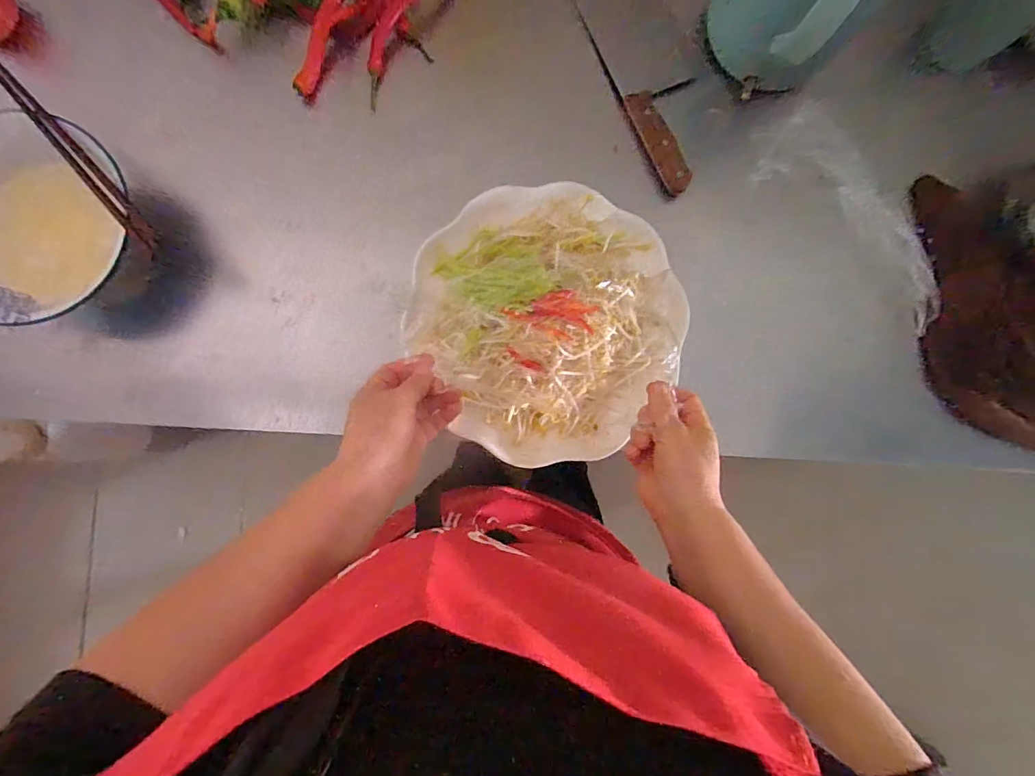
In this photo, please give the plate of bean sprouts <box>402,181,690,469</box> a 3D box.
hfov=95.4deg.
[{"bbox_3d":[0.030,-0.069,0.469,0.269,0.060,0.269,0,92,-2],"label":"plate of bean sprouts"}]

